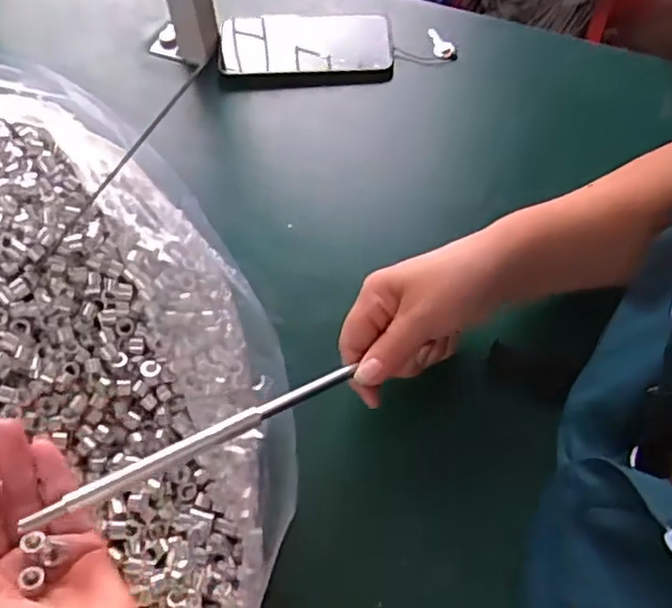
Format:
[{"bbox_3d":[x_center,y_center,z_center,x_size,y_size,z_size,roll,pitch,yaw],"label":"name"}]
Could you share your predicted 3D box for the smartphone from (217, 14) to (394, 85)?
[{"bbox_3d":[-0.030,-0.244,0.667,0.165,0.018,0.089,1,61,1],"label":"smartphone"}]

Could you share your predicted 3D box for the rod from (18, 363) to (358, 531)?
[{"bbox_3d":[-0.070,0.075,0.391,0.194,0.009,0.009,-22,61,-30],"label":"rod"}]

